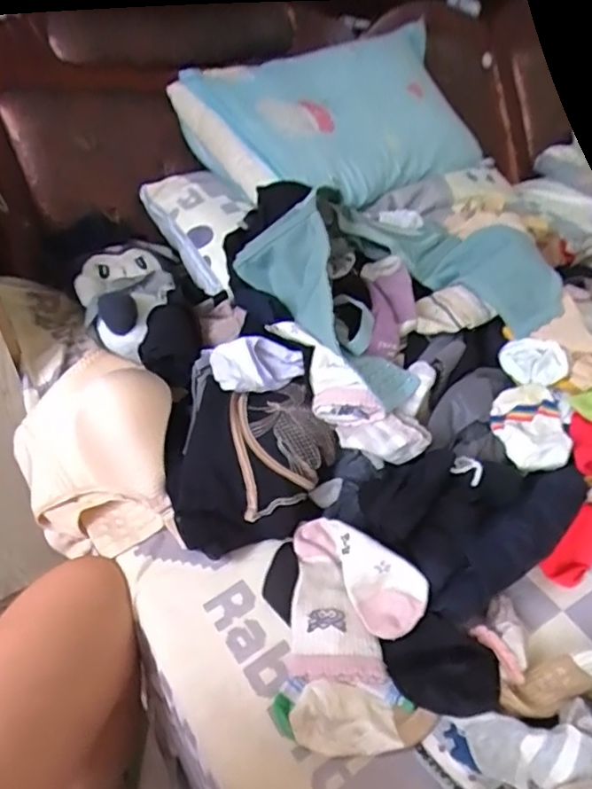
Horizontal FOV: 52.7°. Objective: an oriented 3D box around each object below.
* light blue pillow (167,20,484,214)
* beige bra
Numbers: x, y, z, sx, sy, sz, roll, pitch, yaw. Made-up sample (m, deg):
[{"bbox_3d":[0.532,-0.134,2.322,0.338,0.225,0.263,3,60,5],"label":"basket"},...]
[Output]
[{"bbox_3d":[0.082,-0.436,0.983,0.496,0.119,0.299,-24,79,-23],"label":"light blue pillow"},{"bbox_3d":[-0.215,0.071,0.652,0.162,0.143,0.192,-8,44,-13],"label":"beige bra"}]

